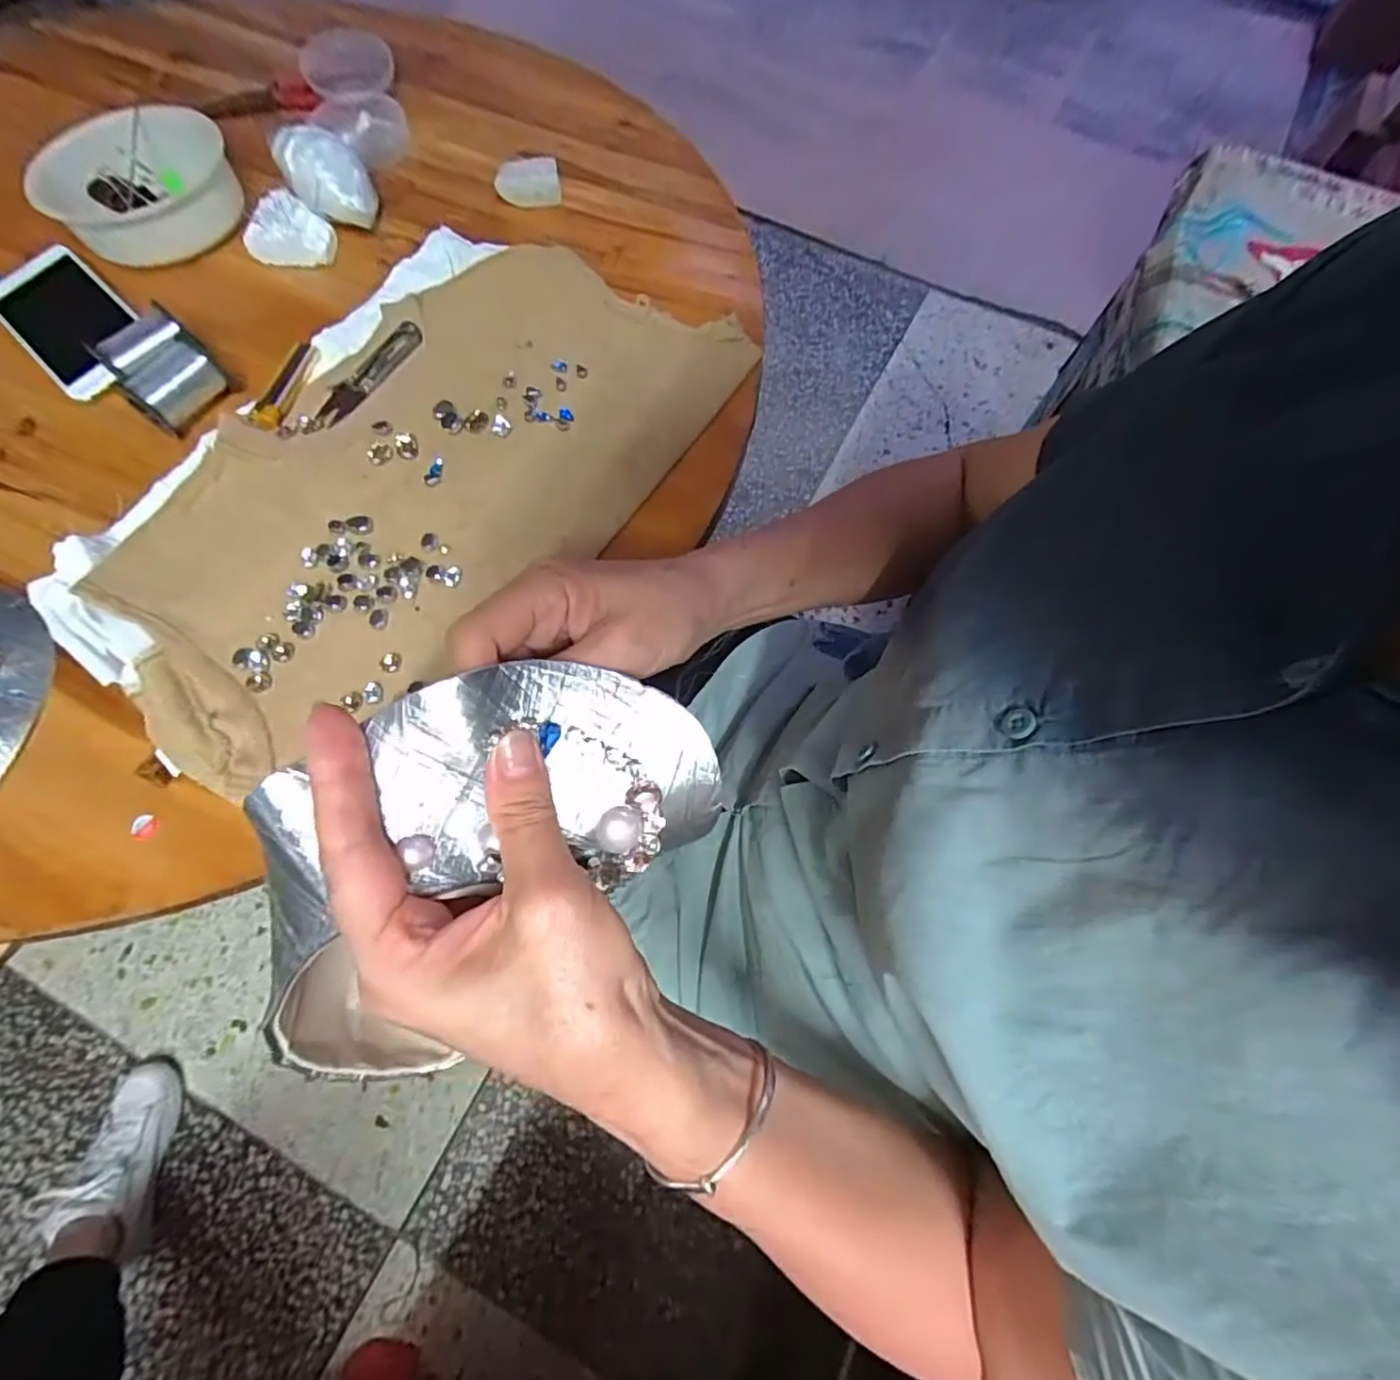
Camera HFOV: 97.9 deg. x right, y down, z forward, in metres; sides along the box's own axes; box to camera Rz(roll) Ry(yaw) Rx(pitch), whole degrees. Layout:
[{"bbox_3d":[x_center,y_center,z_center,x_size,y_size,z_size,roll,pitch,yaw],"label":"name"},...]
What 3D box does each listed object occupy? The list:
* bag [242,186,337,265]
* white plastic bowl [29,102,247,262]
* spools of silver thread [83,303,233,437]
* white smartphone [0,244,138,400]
[{"bbox_3d":[-0.345,-0.379,0.508,0.061,0.028,0.069,-40,75,-16],"label":"bag"},{"bbox_3d":[-0.462,-0.426,0.509,0.136,0.040,0.129,1,68,-2],"label":"white plastic bowl"},{"bbox_3d":[-0.385,-0.229,0.438,0.059,0.031,0.074,-41,75,-16],"label":"spools of silver thread"},{"bbox_3d":[-0.484,-0.285,0.469,0.159,0.015,0.074,42,72,14],"label":"white smartphone"}]

